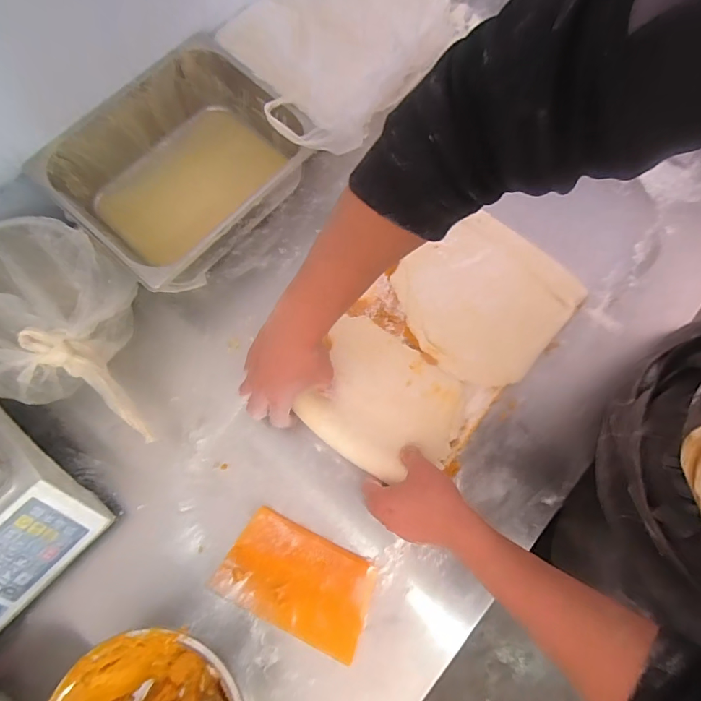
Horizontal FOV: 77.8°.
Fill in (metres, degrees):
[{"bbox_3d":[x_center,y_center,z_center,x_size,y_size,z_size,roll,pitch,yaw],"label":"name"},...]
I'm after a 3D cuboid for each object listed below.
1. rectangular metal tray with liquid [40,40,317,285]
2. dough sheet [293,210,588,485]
[{"bbox_3d":[-0.230,-0.256,0.636,0.253,0.109,0.311,42,78,11],"label":"rectangular metal tray with liquid"},{"bbox_3d":[0.121,-0.011,0.603,0.232,0.031,0.399,41,78,5],"label":"dough sheet"}]

